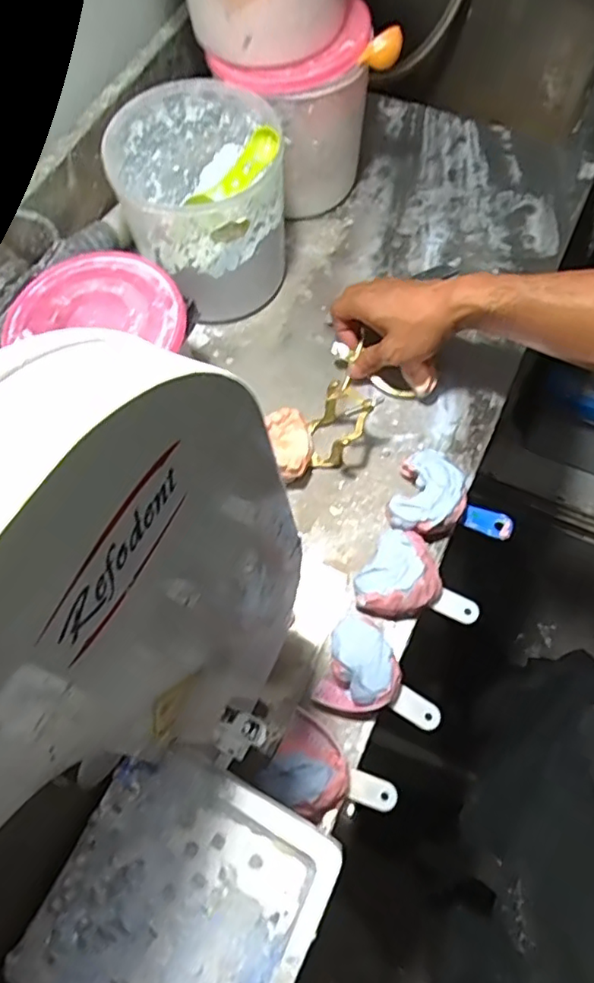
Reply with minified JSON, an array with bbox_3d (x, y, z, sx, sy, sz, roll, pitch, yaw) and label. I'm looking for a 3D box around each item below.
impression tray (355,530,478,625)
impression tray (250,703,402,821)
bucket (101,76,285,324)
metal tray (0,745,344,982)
[{"bbox_3d":[0.102,0.081,0.494,0.096,0.027,0.075,32,71,16],"label":"impression tray"},{"bbox_3d":[0.025,0.213,0.441,0.093,0.026,0.061,28,70,14],"label":"impression tray"},{"bbox_3d":[-0.089,-0.277,0.592,0.147,0.159,0.153,-1,66,2],"label":"bucket"},{"bbox_3d":[-0.056,0.197,0.273,0.116,0.010,0.127,25,70,13],"label":"metal tray"}]

